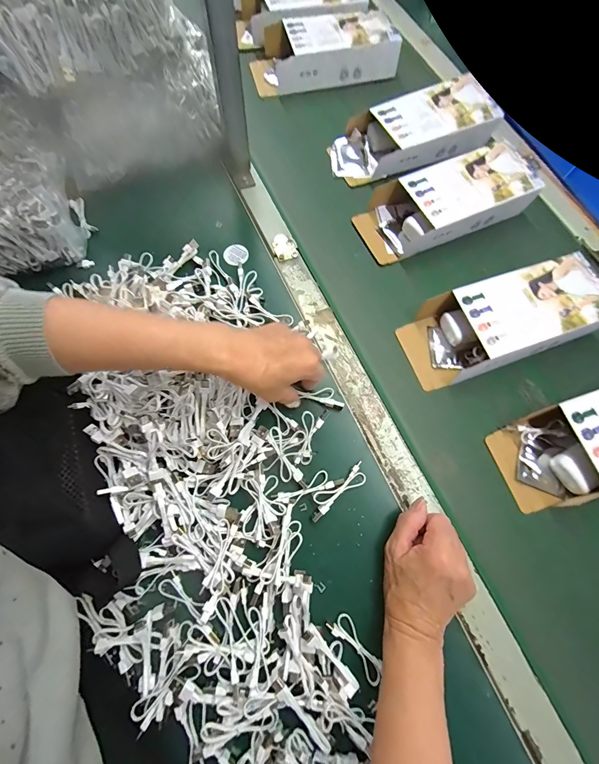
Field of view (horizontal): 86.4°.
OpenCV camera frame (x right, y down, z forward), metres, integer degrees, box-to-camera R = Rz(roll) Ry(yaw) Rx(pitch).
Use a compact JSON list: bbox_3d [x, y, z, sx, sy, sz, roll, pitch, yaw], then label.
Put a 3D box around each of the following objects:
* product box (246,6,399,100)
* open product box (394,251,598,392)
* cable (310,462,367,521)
[{"bbox_3d":[0.039,-0.587,0.571,0.261,0.057,0.111,-14,74,0],"label":"product box"},{"bbox_3d":[0.264,-0.080,0.411,0.252,0.050,0.108,-19,74,-1],"label":"open product box"},{"bbox_3d":[0.042,0.120,0.351,0.078,0.011,0.023,-36,75,-6],"label":"cable"}]

